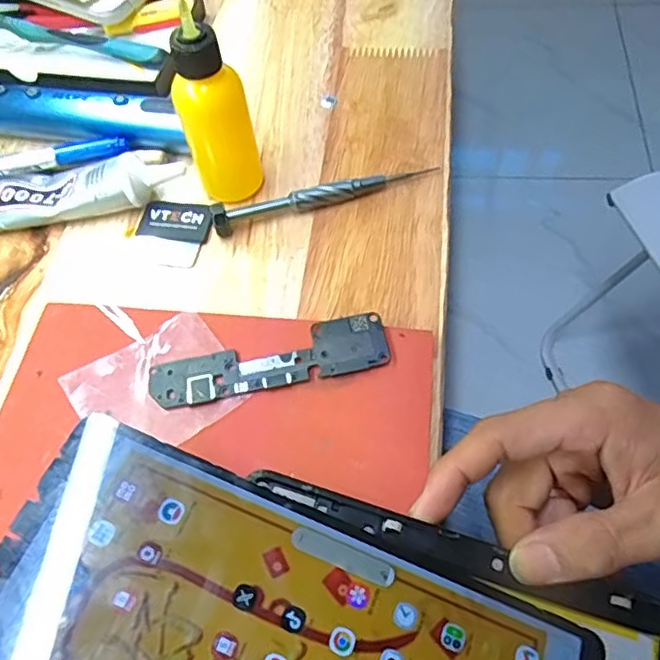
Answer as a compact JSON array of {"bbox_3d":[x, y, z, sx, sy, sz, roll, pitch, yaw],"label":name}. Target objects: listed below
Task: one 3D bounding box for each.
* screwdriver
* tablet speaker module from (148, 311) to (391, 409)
[{"bbox_3d":[-0.002,-0.075,0.337,0.127,0.016,0.013,-18,60,-8],"label":"screwdriver"},{"bbox_3d":[-0.028,0.014,0.284,0.109,0.005,0.029,-10,59,-3],"label":"tablet speaker module"}]

